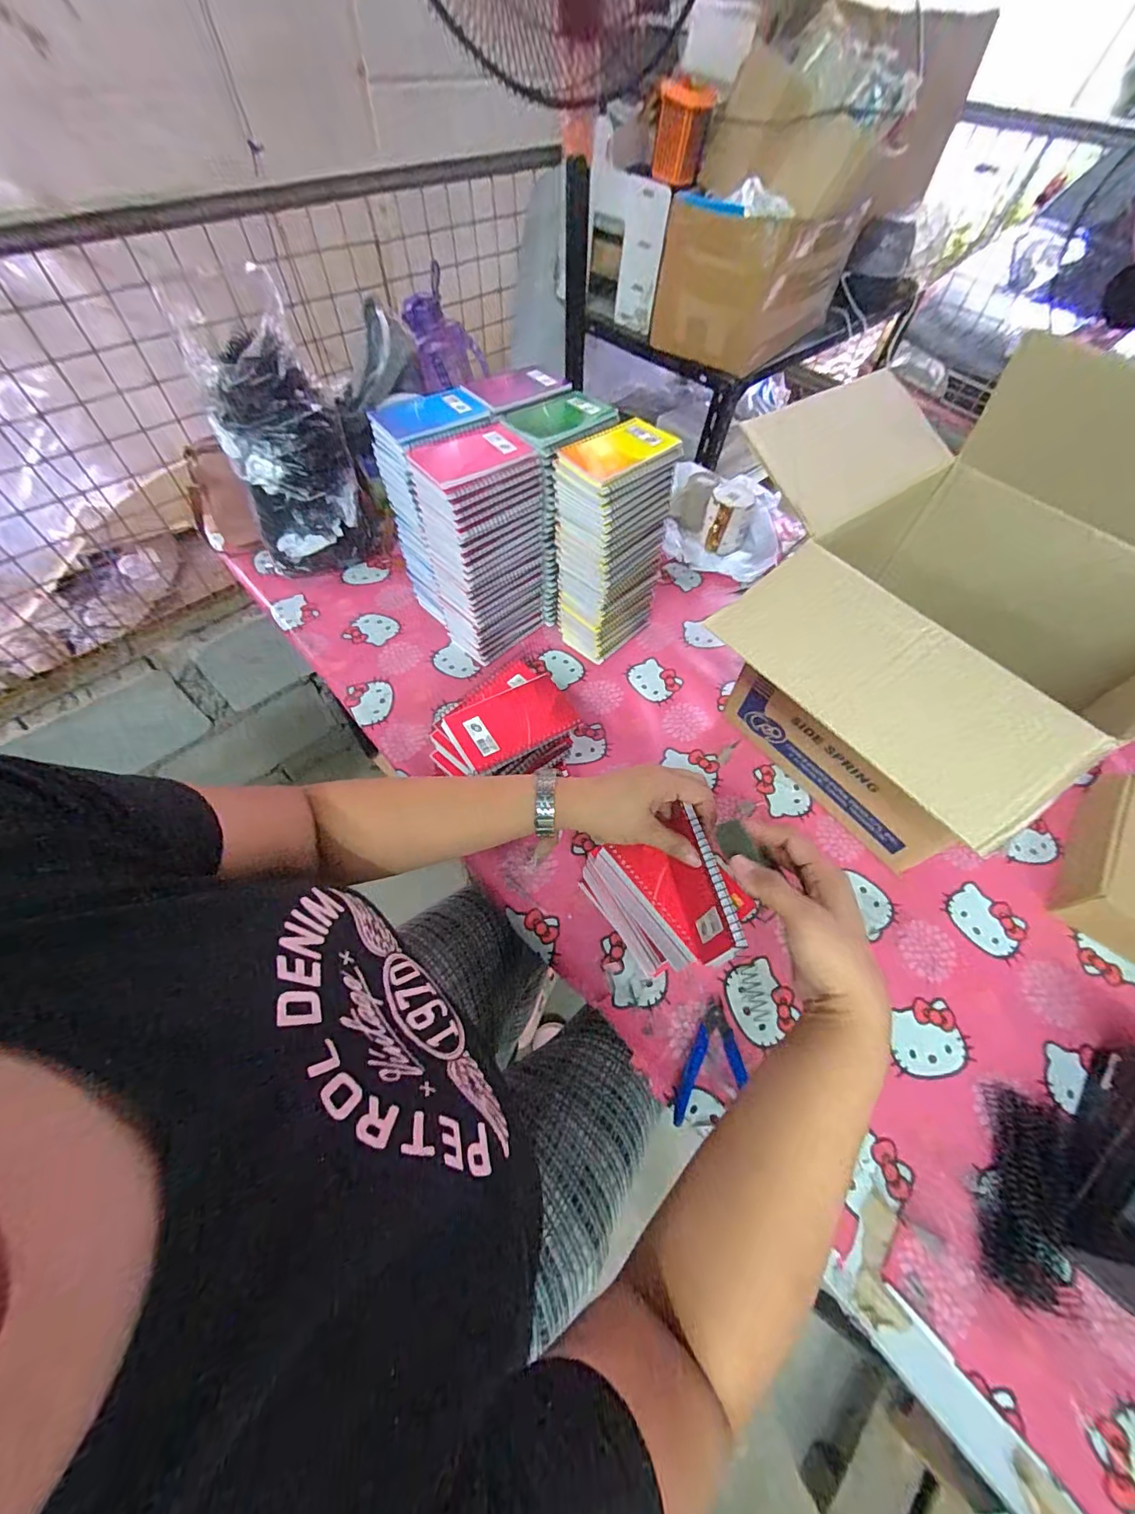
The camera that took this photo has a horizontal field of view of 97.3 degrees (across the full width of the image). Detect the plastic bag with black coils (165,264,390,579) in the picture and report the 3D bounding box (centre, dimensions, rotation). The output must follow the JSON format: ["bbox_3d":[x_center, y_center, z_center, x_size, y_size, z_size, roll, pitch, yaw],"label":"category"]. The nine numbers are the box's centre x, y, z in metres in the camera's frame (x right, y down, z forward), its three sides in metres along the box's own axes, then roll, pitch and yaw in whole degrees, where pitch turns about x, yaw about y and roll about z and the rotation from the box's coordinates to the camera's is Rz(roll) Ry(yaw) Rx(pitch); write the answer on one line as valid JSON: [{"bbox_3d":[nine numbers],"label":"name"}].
[{"bbox_3d":[-0.422,-0.461,0.787,0.194,0.333,0.140,-21,61,-14],"label":"plastic bag with black coils"}]

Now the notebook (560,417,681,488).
[{"bbox_3d":[0.058,-0.375,0.611,0.127,0.016,0.091,-33,60,-13],"label":"notebook"}]

